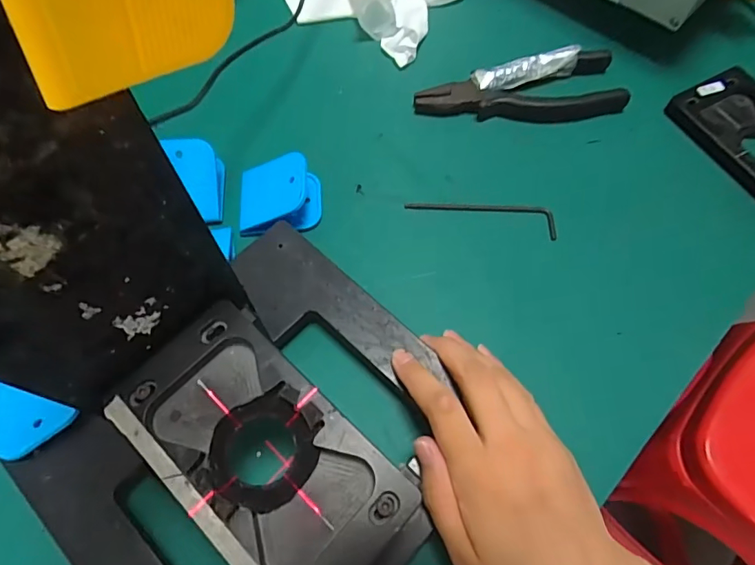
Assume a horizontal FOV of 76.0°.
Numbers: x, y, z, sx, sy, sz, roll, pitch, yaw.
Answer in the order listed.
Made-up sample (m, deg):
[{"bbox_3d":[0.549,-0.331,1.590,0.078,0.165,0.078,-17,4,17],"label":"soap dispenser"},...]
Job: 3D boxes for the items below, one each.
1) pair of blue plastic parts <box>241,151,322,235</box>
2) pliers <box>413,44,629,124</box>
[{"bbox_3d":[-0.067,-0.059,0.326,0.054,0.027,0.045,-6,67,-2],"label":"pair of blue plastic parts"},{"bbox_3d":[0.107,-0.149,0.369,0.154,0.014,0.053,-7,67,-3],"label":"pliers"}]

